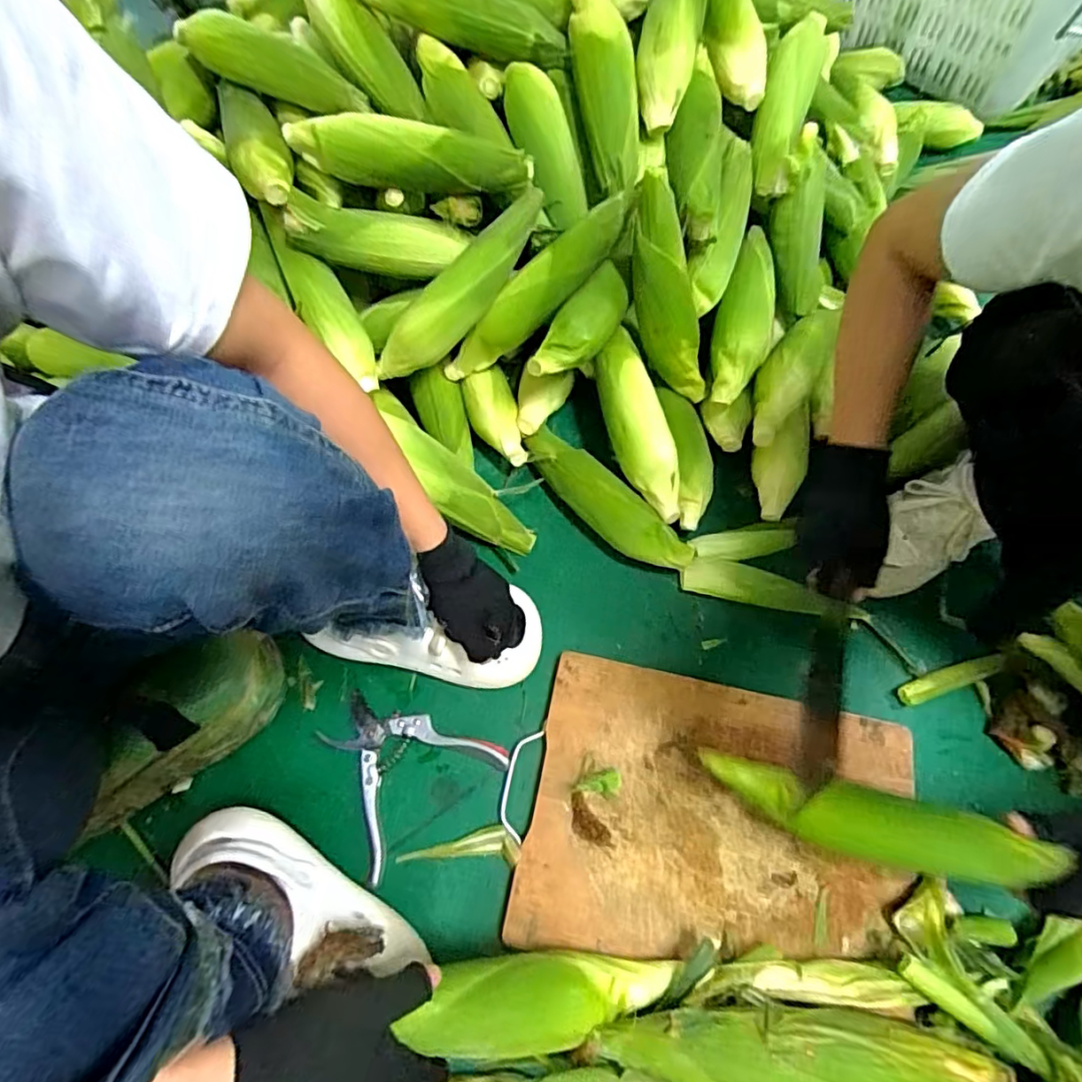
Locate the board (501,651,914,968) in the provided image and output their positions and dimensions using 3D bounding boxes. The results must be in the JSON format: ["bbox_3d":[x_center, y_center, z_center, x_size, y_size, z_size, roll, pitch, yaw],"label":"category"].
[{"bbox_3d":[0.174,0.275,0.586,0.363,0.019,0.264,11,65,5],"label":"board"}]

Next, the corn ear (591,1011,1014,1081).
[{"bbox_3d":[0.214,0.416,0.479,0.329,0.079,0.066,5,65,2],"label":"corn ear"}]

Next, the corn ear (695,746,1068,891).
[{"bbox_3d":[0.279,0.247,0.524,0.258,0.064,0.054,6,62,32],"label":"corn ear"}]

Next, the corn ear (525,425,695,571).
[{"bbox_3d":[0.071,-0.044,0.715,0.244,0.064,0.061,41,71,16],"label":"corn ear"}]

